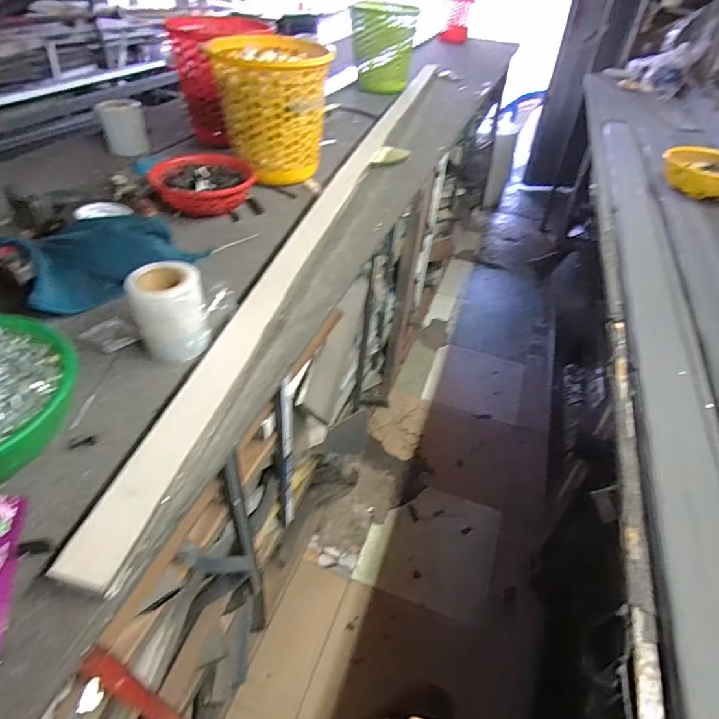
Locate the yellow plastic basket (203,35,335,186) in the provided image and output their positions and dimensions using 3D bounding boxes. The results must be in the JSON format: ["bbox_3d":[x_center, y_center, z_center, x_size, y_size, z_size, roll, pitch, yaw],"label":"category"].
[{"bbox_3d":[-0.182,-0.518,1.015,0.224,0.241,0.216,4,42,0],"label":"yellow plastic basket"}]

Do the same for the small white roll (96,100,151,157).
[{"bbox_3d":[-0.536,-0.534,1.092,0.091,0.099,0.082,-14,45,-19],"label":"small white roll"}]

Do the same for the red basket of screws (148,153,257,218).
[{"bbox_3d":[-0.304,-0.345,0.946,0.190,0.072,0.184,-9,43,-14],"label":"red basket of screws"}]

